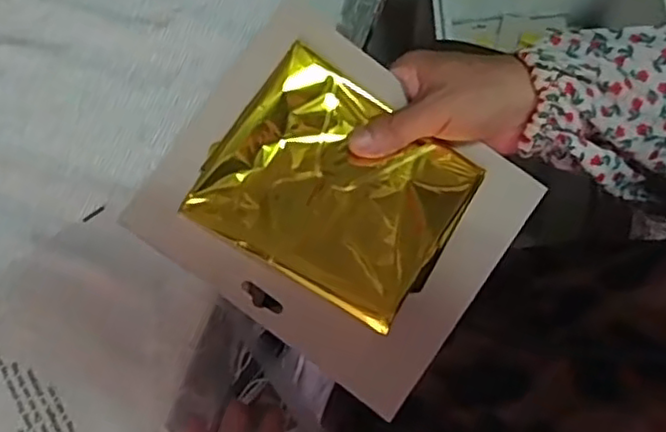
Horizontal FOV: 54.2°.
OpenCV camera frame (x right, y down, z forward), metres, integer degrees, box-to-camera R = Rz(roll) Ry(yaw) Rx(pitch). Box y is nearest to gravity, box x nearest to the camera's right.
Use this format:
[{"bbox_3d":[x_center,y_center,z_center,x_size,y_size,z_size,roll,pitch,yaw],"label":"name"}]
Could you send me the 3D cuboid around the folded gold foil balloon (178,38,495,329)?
[{"bbox_3d":[0.001,-0.018,0.374,0.138,0.013,0.115,30,79,7],"label":"folded gold foil balloon"}]

